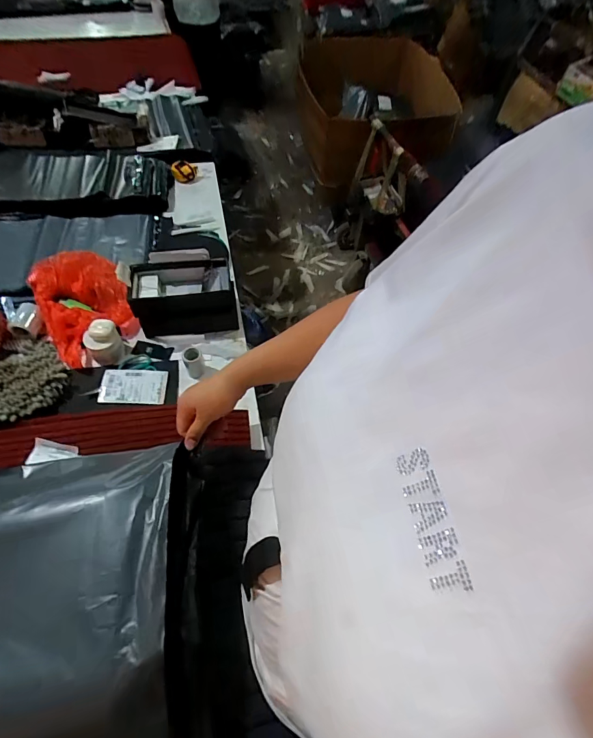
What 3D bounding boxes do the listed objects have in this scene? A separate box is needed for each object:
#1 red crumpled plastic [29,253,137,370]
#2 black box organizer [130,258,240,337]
[{"bbox_3d":[-0.477,-0.146,0.877,0.184,0.091,0.262,-23,62,-15],"label":"red crumpled plastic"},{"bbox_3d":[-0.252,-0.158,0.887,0.213,0.111,0.130,-10,58,-9],"label":"black box organizer"}]

